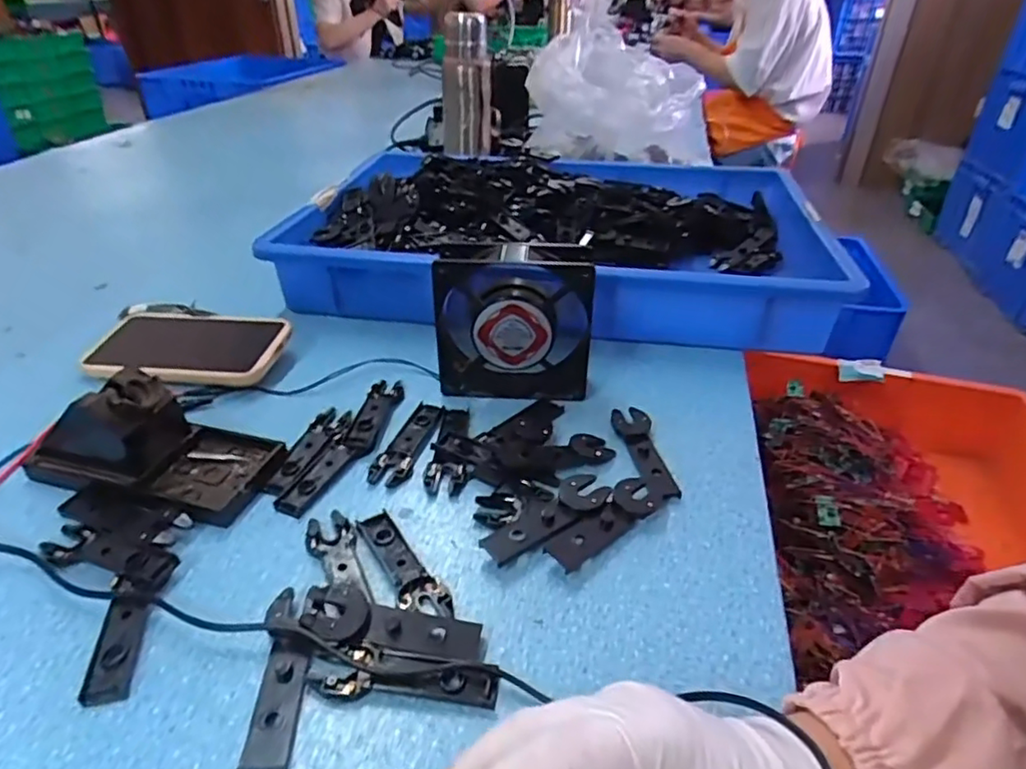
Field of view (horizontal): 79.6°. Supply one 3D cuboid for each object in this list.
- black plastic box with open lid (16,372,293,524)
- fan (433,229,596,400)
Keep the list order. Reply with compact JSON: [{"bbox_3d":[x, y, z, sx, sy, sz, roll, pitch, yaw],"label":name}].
[{"bbox_3d":[-0.245,0.032,0.414,0.160,0.066,0.075,9,35,12],"label":"black plastic box with open lid"},{"bbox_3d":[0.001,-0.049,0.487,0.120,0.118,0.034,0,34,-1],"label":"fan"}]

